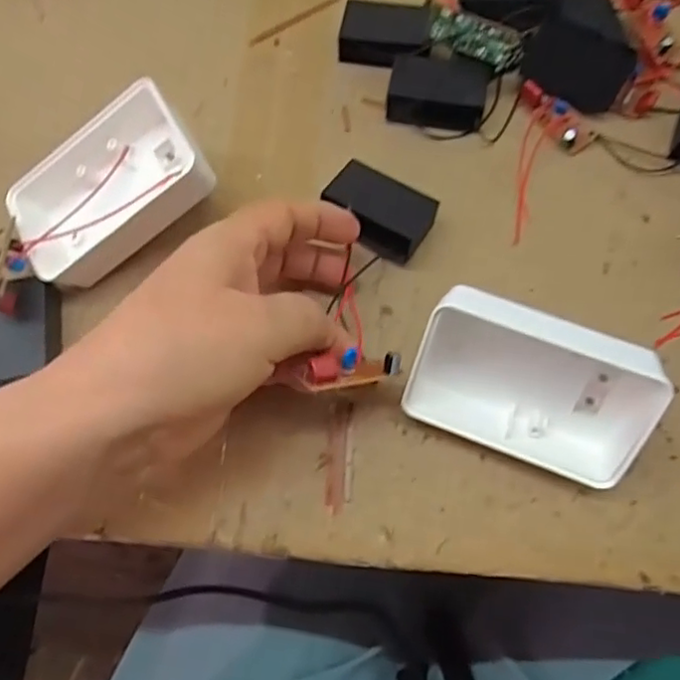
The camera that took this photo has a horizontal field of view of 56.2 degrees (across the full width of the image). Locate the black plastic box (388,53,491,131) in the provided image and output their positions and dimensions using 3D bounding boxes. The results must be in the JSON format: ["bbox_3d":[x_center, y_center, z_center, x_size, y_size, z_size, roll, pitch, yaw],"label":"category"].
[{"bbox_3d":[0.050,-0.126,0.325,0.048,0.017,0.031,10,71,6],"label":"black plastic box"}]

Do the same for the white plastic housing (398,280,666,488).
[{"bbox_3d":[0.075,0.017,0.254,0.089,0.056,0.034,18,43,7],"label":"white plastic housing"}]

